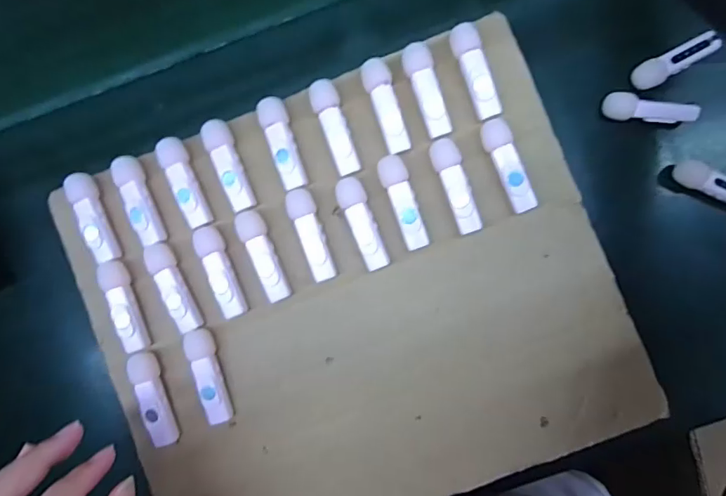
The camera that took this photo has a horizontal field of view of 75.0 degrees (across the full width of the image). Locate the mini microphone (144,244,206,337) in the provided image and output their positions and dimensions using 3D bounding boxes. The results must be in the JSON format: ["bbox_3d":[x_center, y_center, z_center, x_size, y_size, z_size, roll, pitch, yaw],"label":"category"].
[{"bbox_3d":[-0.131,0.028,0.331,0.015,0.021,0.065,-26,84,2],"label":"mini microphone"}]

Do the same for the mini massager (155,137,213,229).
[{"bbox_3d":[-0.124,-0.046,0.329,0.018,0.013,0.065,-26,84,2],"label":"mini massager"}]

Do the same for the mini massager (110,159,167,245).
[{"bbox_3d":[-0.156,-0.033,0.331,0.016,0.015,0.065,-21,84,2],"label":"mini massager"}]

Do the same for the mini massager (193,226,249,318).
[{"bbox_3d":[-0.099,0.017,0.327,0.016,0.014,0.063,-21,84,2],"label":"mini massager"}]

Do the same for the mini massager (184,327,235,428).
[{"bbox_3d":[-0.106,0.088,0.327,0.017,0.018,0.065,-17,84,3],"label":"mini massager"}]

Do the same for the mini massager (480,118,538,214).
[{"bbox_3d":[0.098,-0.055,0.315,0.018,0.011,0.063,-25,84,2],"label":"mini massager"}]

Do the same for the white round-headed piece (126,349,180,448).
[{"bbox_3d":[-0.146,0.105,0.330,0.017,0.018,0.065,-18,84,3],"label":"white round-headed piece"}]

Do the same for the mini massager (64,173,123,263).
[{"bbox_3d":[-0.189,-0.021,0.332,0.017,0.017,0.063,-23,84,2],"label":"mini massager"}]

